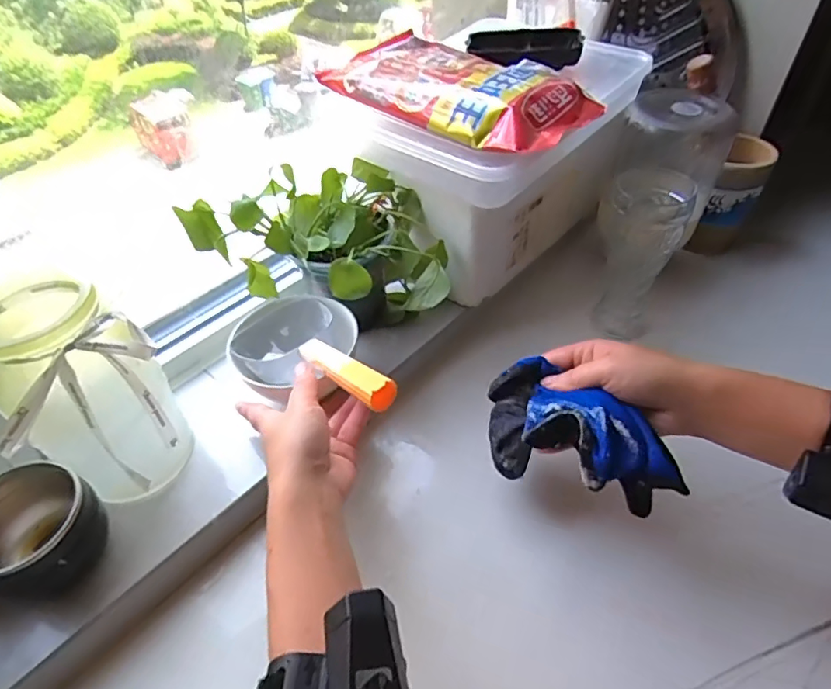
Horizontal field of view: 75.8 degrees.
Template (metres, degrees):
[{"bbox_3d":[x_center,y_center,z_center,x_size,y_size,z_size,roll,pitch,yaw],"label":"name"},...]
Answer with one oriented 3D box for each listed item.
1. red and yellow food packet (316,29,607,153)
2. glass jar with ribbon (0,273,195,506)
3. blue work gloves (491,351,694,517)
[{"bbox_3d":[0.039,-0.219,0.458,0.219,0.030,0.106,30,54,27],"label":"red and yellow food packet"},{"bbox_3d":[-0.239,0.035,0.391,0.100,0.149,0.093,34,56,30],"label":"glass jar with ribbon"},{"bbox_3d":[0.116,0.067,0.395,0.062,0.068,0.149,-37,36,-29],"label":"blue work gloves"}]

